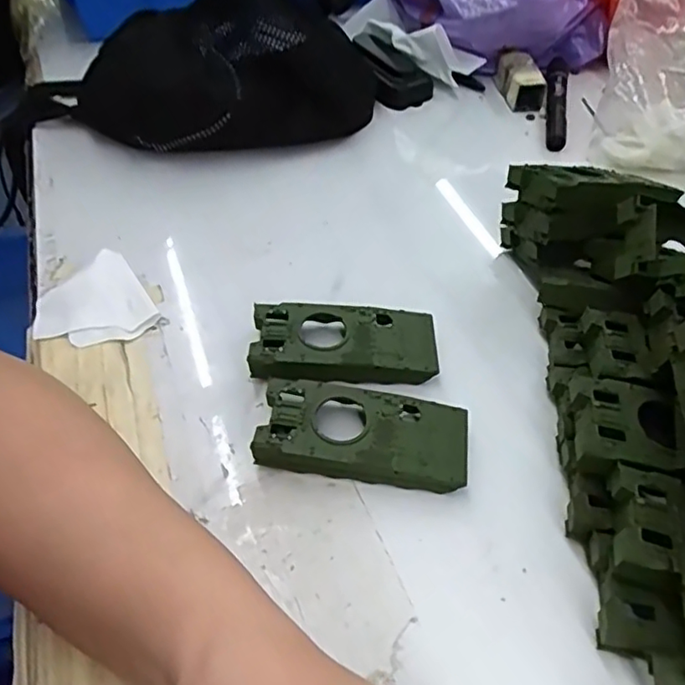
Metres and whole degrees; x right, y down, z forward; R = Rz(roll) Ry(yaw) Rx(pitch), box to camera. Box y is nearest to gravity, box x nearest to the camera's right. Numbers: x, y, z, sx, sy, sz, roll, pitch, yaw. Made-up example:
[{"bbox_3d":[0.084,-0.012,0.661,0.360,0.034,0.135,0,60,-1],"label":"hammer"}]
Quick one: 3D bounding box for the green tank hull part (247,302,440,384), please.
[{"bbox_3d":[0.002,0.003,0.347,0.103,0.019,0.053,-1,50,-2],"label":"green tank hull part"}]

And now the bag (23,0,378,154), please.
[{"bbox_3d":[-0.125,-0.231,0.500,0.301,0.095,0.136,-8,50,-8],"label":"bag"}]

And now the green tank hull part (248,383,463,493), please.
[{"bbox_3d":[0.011,0.047,0.310,0.103,0.019,0.048,8,50,6],"label":"green tank hull part"}]

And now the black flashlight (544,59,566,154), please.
[{"bbox_3d":[0.189,-0.217,0.540,0.020,0.018,0.138,11,50,8],"label":"black flashlight"}]

